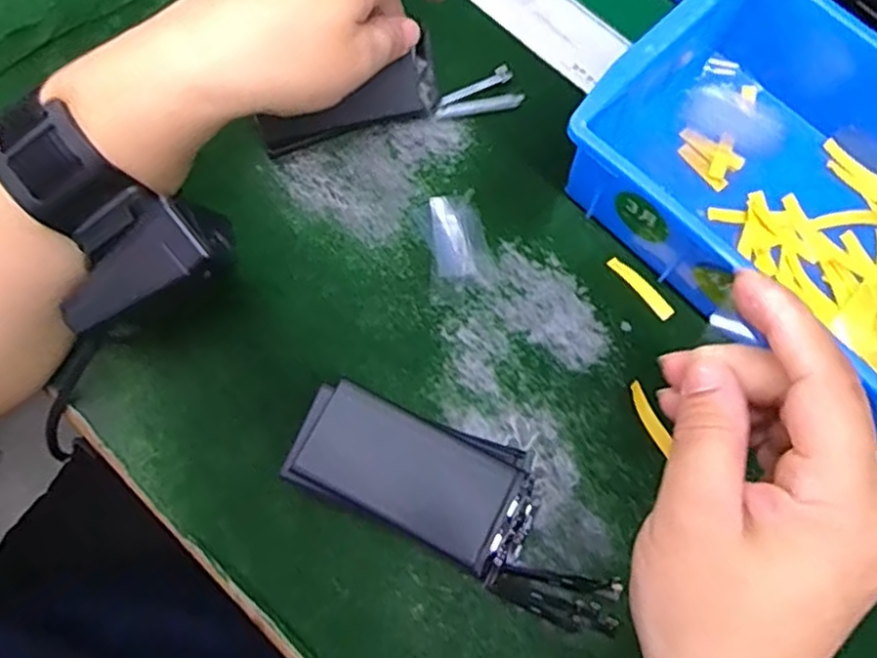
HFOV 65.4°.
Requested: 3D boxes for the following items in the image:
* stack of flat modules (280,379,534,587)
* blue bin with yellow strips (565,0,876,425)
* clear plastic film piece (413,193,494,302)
[{"bbox_3d":[-0.008,0.062,0.290,0.101,0.033,0.051,26,76,6],"label":"stack of flat modules"},{"bbox_3d":[0.169,-0.058,0.311,0.200,0.065,0.137,44,78,11],"label":"blue bin with yellow strips"},{"bbox_3d":[0.008,-0.042,0.337,0.031,0.004,0.050,-11,74,-4],"label":"clear plastic film piece"}]

